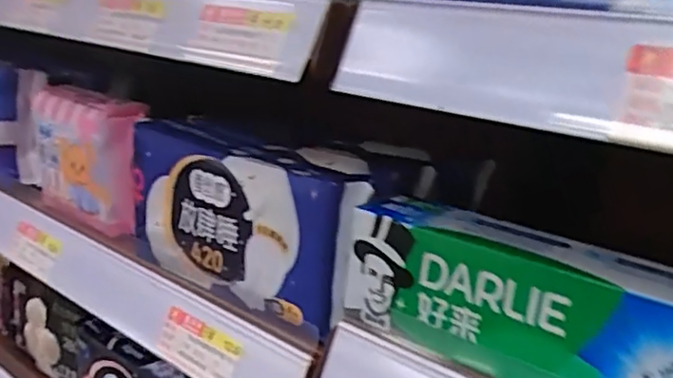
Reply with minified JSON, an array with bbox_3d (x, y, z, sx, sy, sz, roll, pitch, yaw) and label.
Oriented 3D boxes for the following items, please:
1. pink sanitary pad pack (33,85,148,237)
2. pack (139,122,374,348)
[{"bbox_3d":[-0.186,-0.022,0.495,0.040,0.095,0.123,-12,23,-44],"label":"pink sanitary pad pack"},{"bbox_3d":[-0.051,0.018,0.408,0.181,0.091,0.062,19,22,40],"label":"pack"}]

